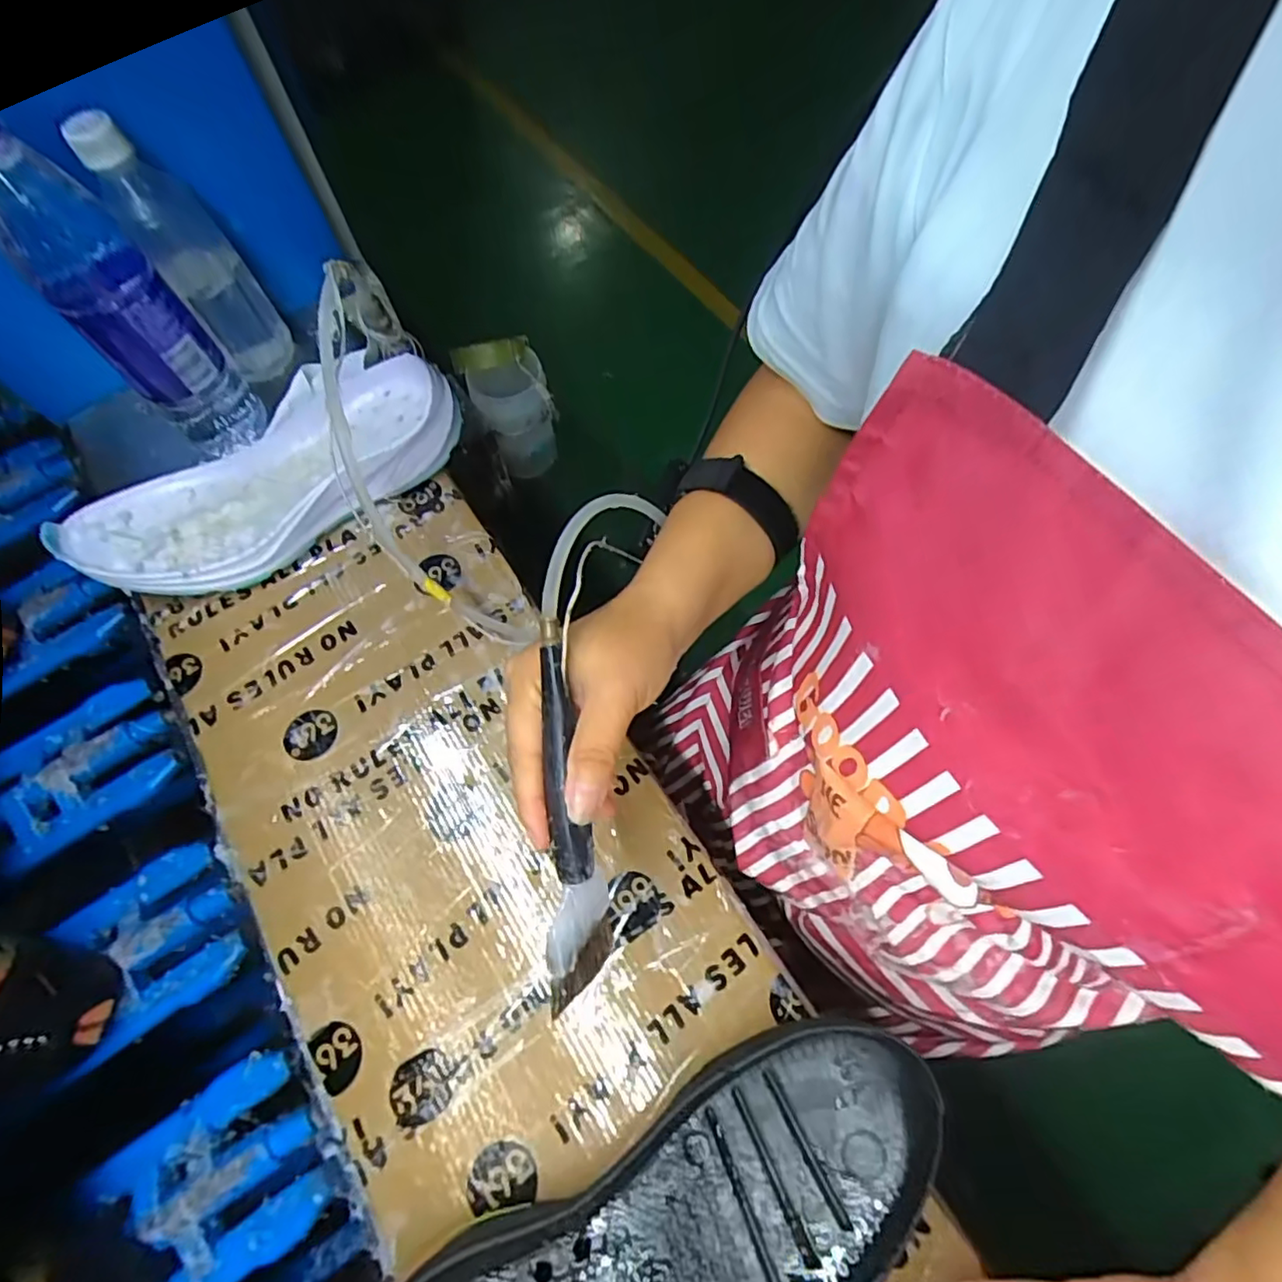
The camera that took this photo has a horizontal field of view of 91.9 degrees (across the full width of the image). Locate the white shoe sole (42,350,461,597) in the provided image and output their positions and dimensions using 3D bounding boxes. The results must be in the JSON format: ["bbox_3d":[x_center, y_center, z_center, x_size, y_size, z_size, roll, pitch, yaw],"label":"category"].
[{"bbox_3d":[-0.262,-0.120,0.447,0.265,0.045,0.116,-39,71,-12],"label":"white shoe sole"}]

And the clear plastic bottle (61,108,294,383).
[{"bbox_3d":[-0.316,-0.266,0.449,0.054,0.165,0.046,-34,71,-11],"label":"clear plastic bottle"}]

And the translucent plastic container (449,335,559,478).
[{"bbox_3d":[-0.128,-0.233,0.617,0.070,0.140,0.061,-25,68,-7],"label":"translucent plastic container"}]

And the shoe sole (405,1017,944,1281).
[{"bbox_3d":[0.011,0.268,0.266,0.266,0.060,0.098,-27,69,-8],"label":"shoe sole"}]

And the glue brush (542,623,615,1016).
[{"bbox_3d":[-0.031,0.071,0.262,0.024,0.027,0.157,-6,93,0],"label":"glue brush"}]

